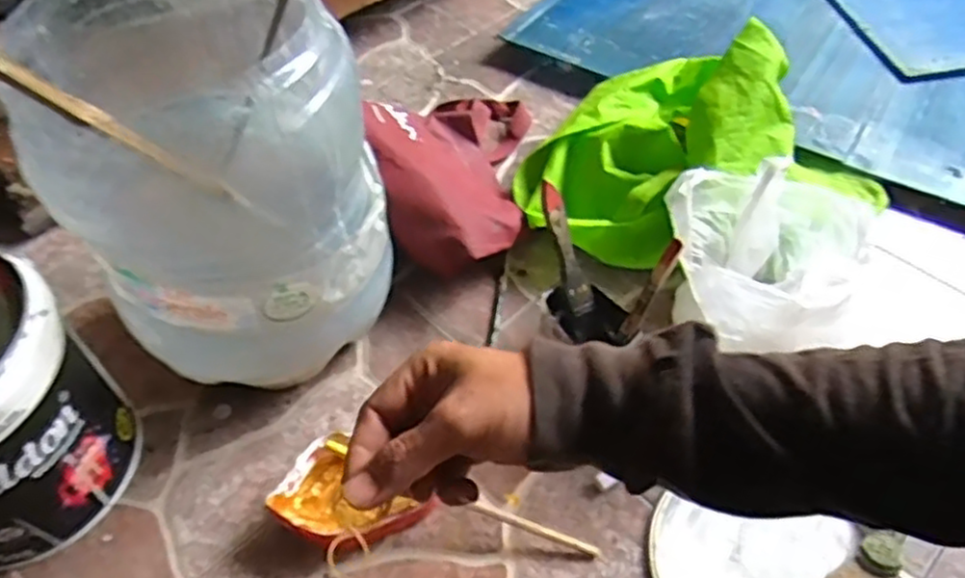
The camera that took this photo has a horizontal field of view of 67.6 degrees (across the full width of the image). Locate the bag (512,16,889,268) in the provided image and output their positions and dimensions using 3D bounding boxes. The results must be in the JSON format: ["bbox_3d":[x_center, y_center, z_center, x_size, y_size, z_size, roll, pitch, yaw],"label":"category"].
[{"bbox_3d":[0.209,-0.177,0.780,0.377,0.161,0.241,-21,53,-14],"label":"bag"}]

